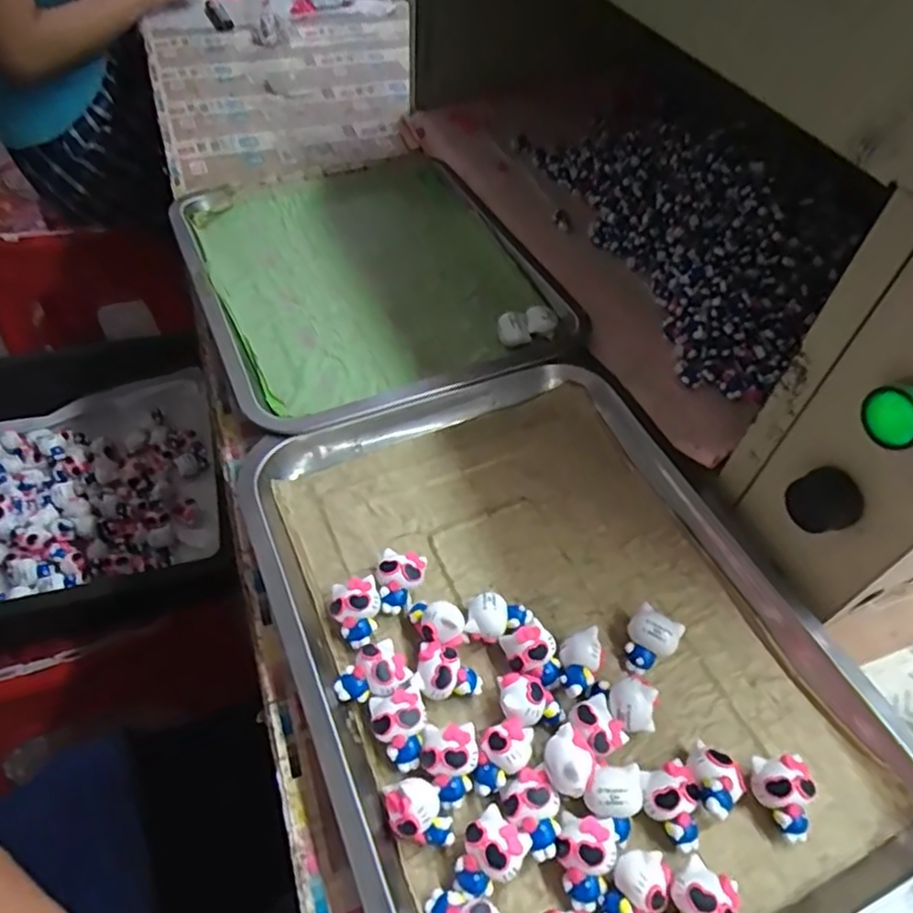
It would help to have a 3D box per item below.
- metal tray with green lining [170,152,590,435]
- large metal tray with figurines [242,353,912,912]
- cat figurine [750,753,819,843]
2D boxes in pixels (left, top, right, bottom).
[{"bbox_3d":[-0.077,-0.156,0.547,0.260,0.033,0.329,-20,55,-17],"label":"metal tray with green lining"},{"bbox_3d":[0.051,0.087,0.346,0.261,0.024,0.341,-18,55,-16],"label":"large metal tray with figurines"},{"bbox_3d":[0.148,0.156,0.299,0.025,0.022,0.033,4,52,0],"label":"cat figurine"}]

